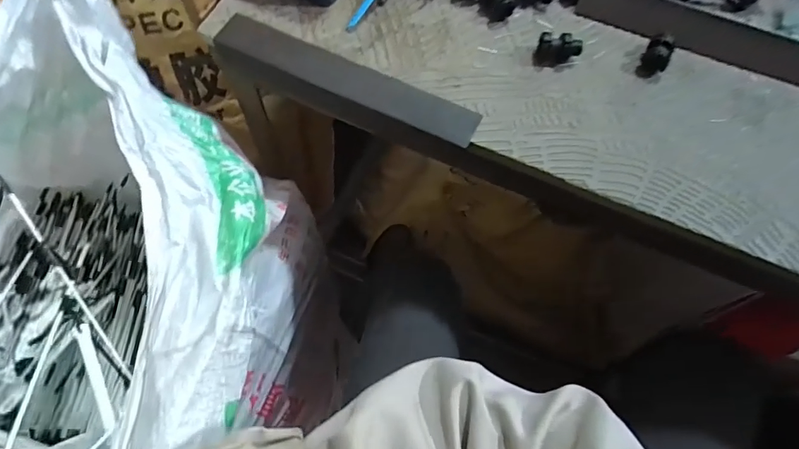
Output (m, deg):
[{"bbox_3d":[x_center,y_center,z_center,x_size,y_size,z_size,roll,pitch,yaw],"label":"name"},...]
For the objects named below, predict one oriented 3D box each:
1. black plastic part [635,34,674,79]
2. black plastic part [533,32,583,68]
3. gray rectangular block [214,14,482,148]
[{"bbox_3d":[0.231,-0.151,0.430,0.023,0.021,0.035,34,71,11],"label":"black plastic part"},{"bbox_3d":[0.142,-0.155,0.426,0.038,0.021,0.020,1,68,-2],"label":"black plastic part"},{"bbox_3d":[-0.044,-0.124,0.408,0.234,0.009,0.031,24,69,7],"label":"gray rectangular block"}]

